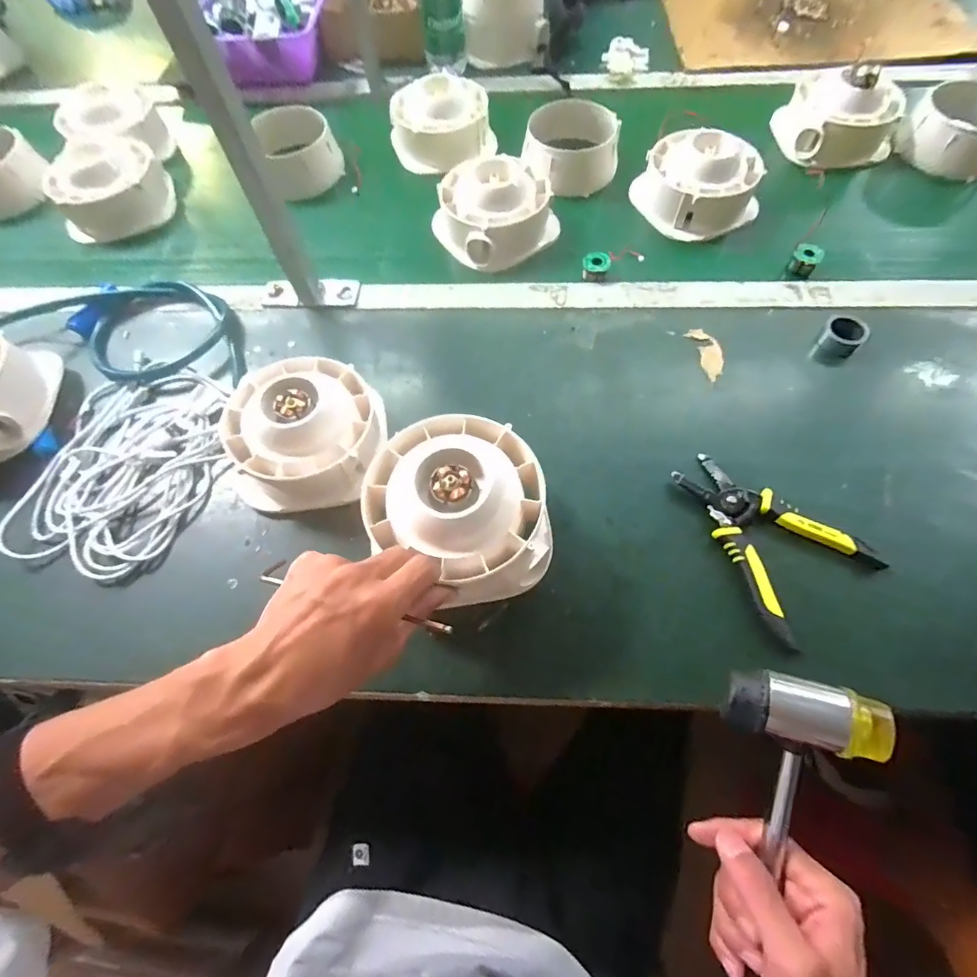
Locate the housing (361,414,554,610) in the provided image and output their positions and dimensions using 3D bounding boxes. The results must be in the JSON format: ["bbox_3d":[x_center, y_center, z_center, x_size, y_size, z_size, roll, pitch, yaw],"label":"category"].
[{"bbox_3d":[-0.022,0.013,0.352,0.125,0.067,0.129,-1,64,3],"label":"housing"}]

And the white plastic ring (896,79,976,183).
[{"bbox_3d":[0.590,-0.448,0.599,0.123,0.071,0.101,30,68,15],"label":"white plastic ring"}]

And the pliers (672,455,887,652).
[{"bbox_3d":[0.227,0.033,0.402,0.109,0.015,0.154,-32,67,-13],"label":"pliers"}]

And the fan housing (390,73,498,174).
[{"bbox_3d":[-0.064,-0.500,0.653,0.138,0.062,0.126,-9,64,-3],"label":"fan housing"}]

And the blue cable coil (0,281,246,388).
[{"bbox_3d":[-0.394,-0.185,0.543,0.301,0.026,0.138,21,67,12],"label":"blue cable coil"}]

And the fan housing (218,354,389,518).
[{"bbox_3d":[-0.164,-0.056,0.432,0.130,0.069,0.128,-1,64,1],"label":"fan housing"}]

